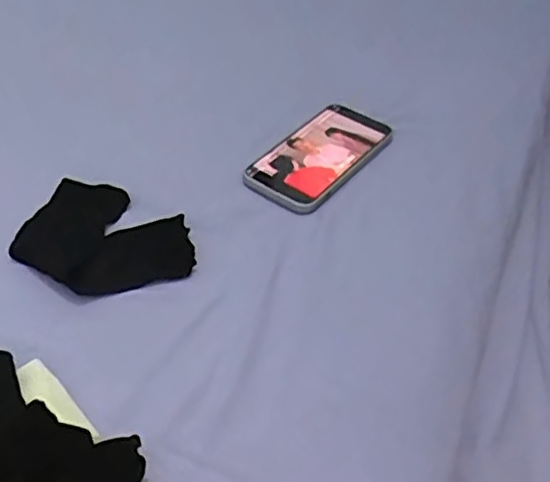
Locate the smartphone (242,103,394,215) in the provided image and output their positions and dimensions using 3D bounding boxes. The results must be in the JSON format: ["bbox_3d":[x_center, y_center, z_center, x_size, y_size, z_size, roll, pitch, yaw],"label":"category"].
[{"bbox_3d":[0.044,-0.084,0.608,0.082,0.009,0.153,30,51,22],"label":"smartphone"}]

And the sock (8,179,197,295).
[{"bbox_3d":[-0.138,-0.001,0.514,0.146,0.012,0.105,27,50,19],"label":"sock"}]

